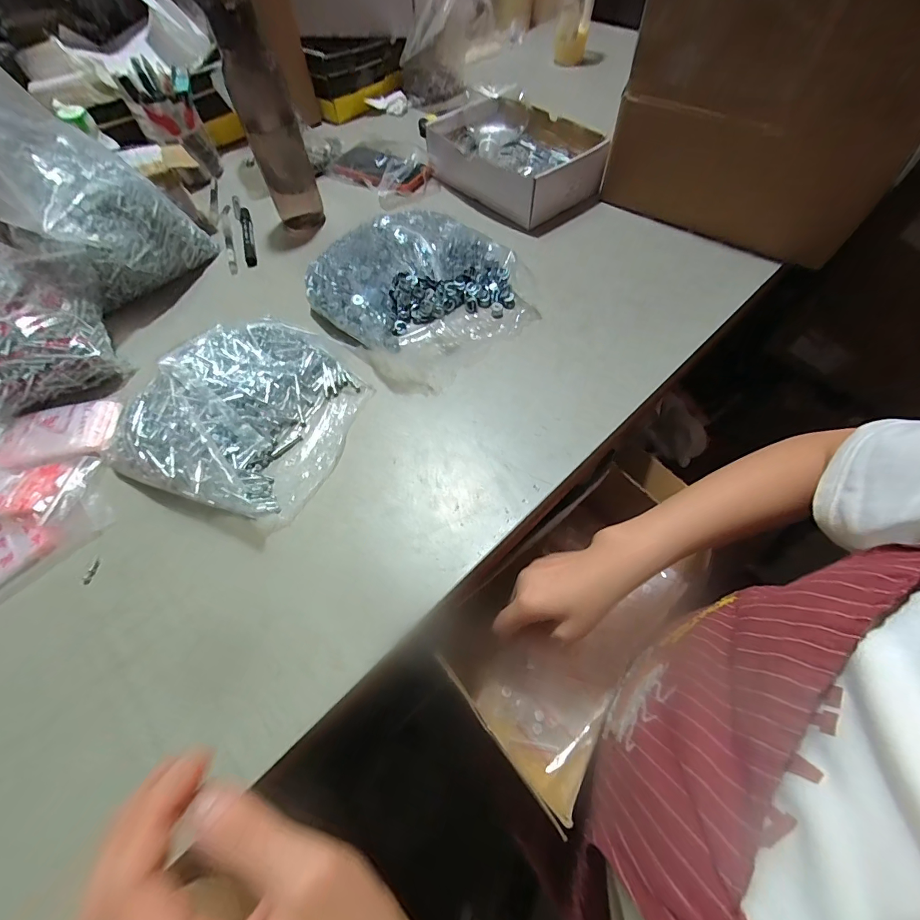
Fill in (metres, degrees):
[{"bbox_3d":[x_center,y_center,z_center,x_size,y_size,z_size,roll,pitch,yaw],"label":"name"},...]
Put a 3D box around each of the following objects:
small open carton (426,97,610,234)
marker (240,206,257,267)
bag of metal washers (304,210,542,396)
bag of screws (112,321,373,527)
[{"bbox_3d":[0.079,-0.471,0.632,0.175,0.068,0.251,-40,67,-19],"label":"small open carton"},{"bbox_3d":[-0.310,-0.330,0.602,0.015,0.010,0.136,-16,62,-8],"label":"marker"},{"bbox_3d":[-0.047,-0.211,0.480,0.216,0.070,0.218,-40,67,-19],"label":"bag of metal washers"},{"bbox_3d":[-0.206,-0.059,0.405,0.192,0.054,0.212,18,62,11],"label":"bag of screws"}]

